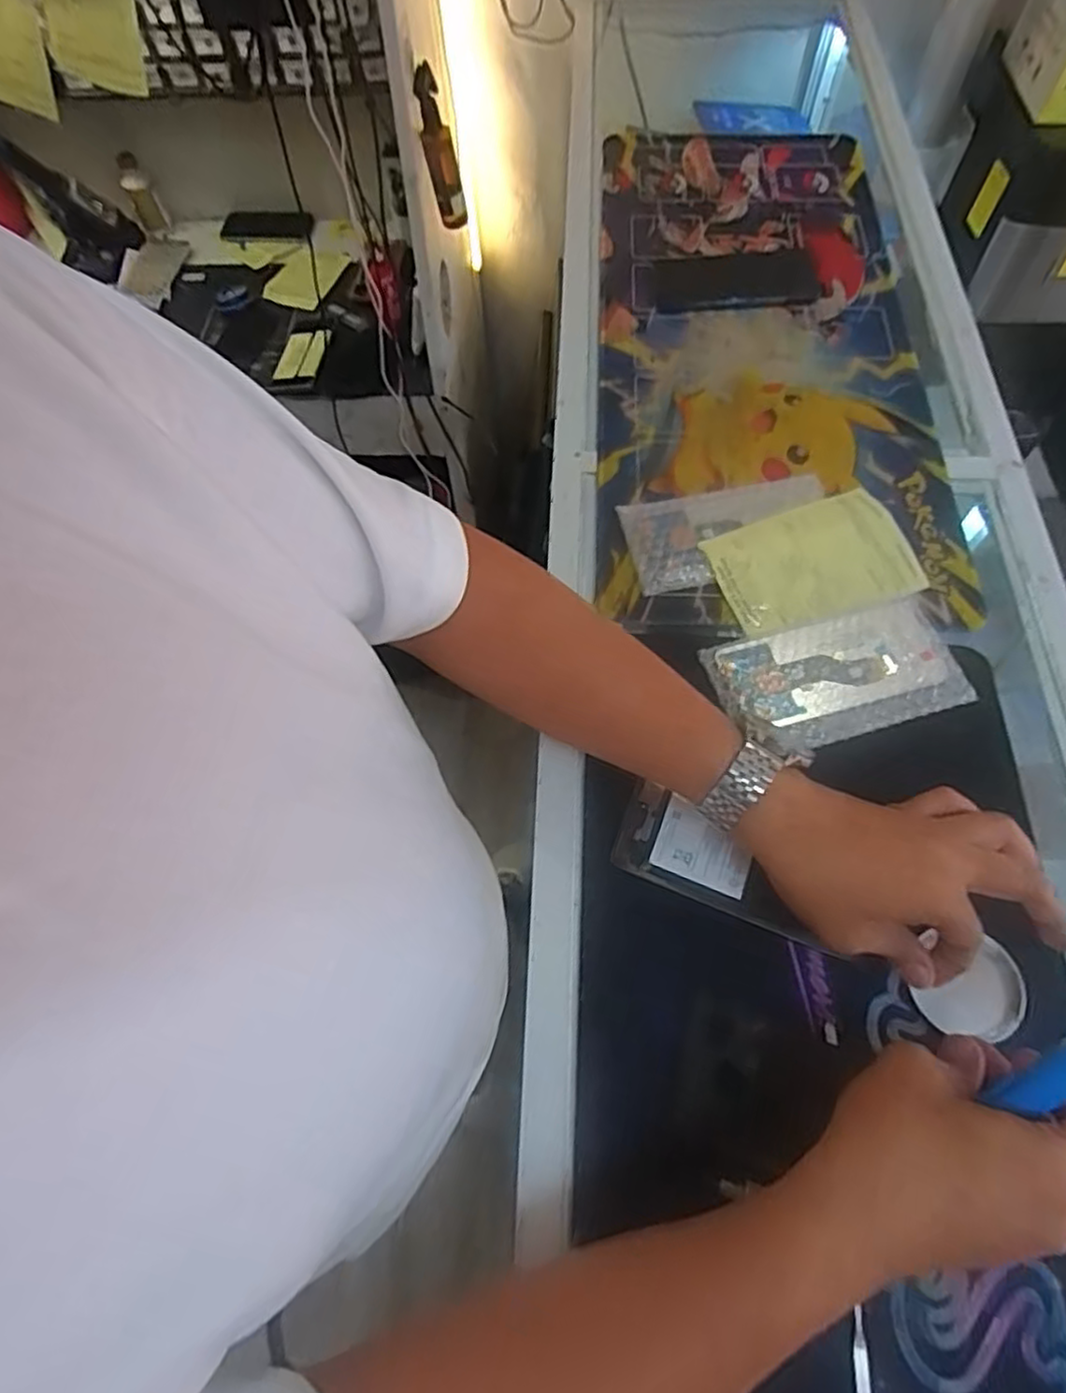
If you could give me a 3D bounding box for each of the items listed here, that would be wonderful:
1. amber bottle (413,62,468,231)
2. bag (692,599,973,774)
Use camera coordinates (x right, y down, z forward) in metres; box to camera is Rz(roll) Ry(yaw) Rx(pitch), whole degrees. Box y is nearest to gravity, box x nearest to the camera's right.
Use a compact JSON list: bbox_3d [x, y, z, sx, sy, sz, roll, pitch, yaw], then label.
[{"bbox_3d":[-0.113,-0.683,0.862,0.046,0.156,0.039,-6,64,-1],"label":"amber bottle"},{"bbox_3d":[0.225,-0.017,0.504,0.173,0.011,0.095,-17,65,-6],"label":"bag"}]

